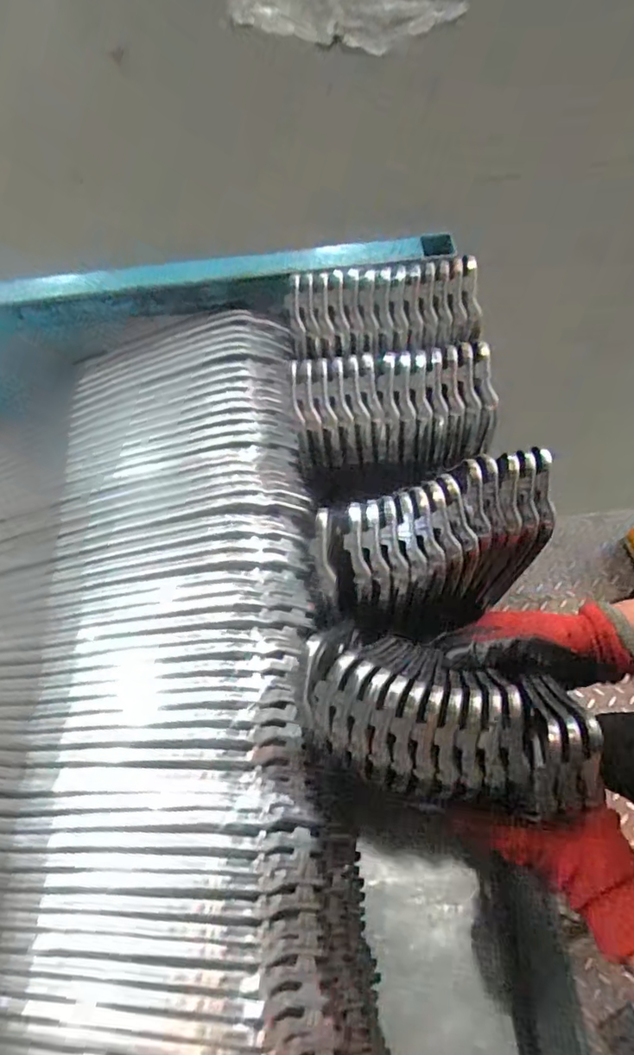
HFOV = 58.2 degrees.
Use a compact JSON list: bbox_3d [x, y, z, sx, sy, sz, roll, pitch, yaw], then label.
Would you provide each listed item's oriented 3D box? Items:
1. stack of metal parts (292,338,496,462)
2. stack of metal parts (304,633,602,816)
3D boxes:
[{"bbox_3d":[0.074,-0.111,0.554,0.186,0.088,0.077,-4,65,1],"label":"stack of metal parts"},{"bbox_3d":[0.088,0.133,0.415,0.194,0.064,0.111,14,67,10],"label":"stack of metal parts"}]

